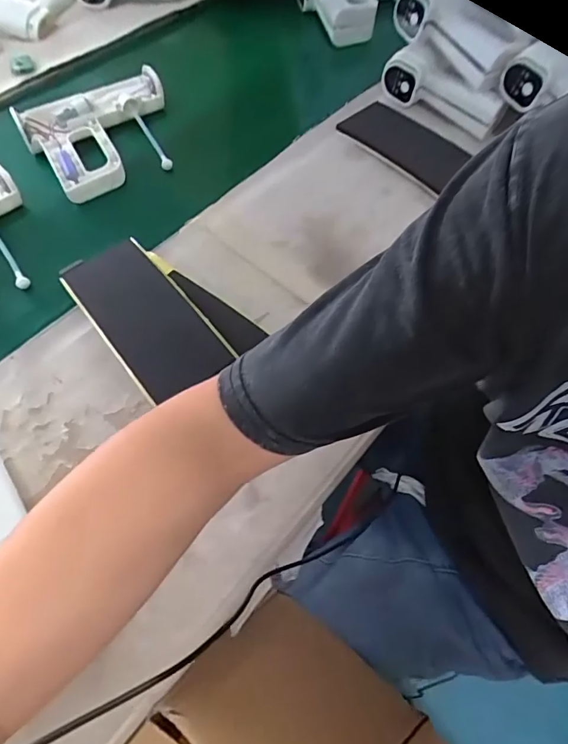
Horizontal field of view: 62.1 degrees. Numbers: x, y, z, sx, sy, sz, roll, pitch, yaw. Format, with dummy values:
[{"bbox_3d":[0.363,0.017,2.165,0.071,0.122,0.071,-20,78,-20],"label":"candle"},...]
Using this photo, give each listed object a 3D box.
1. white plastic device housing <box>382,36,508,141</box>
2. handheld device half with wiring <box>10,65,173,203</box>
[{"bbox_3d":[0.229,-0.407,0.682,0.178,0.061,0.045,39,66,16],"label":"white plastic device housing"},{"bbox_3d":[-0.246,-0.343,0.667,0.208,0.051,0.172,-34,67,-18],"label":"handheld device half with wiring"}]

